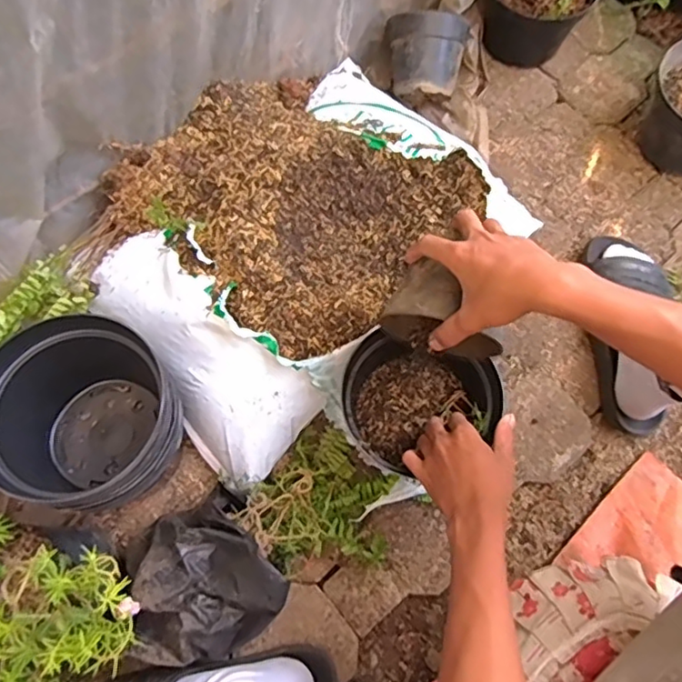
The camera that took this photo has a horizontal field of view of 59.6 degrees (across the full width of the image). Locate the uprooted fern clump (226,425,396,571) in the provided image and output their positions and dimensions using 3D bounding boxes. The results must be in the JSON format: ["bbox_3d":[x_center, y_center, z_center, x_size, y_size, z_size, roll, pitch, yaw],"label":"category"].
[{"bbox_3d":[-0.018,0.186,0.672,0.149,0.082,0.160,34,72,12],"label":"uprooted fern clump"}]

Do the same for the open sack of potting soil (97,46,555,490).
[{"bbox_3d":[-0.048,-0.152,0.738,0.522,0.147,0.392,-39,74,-15],"label":"open sack of potting soil"}]

